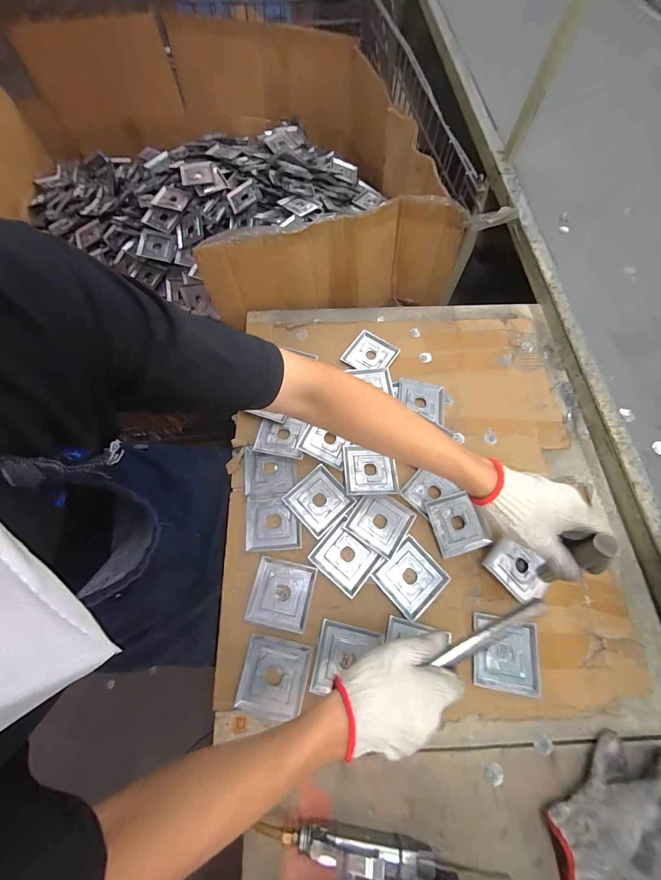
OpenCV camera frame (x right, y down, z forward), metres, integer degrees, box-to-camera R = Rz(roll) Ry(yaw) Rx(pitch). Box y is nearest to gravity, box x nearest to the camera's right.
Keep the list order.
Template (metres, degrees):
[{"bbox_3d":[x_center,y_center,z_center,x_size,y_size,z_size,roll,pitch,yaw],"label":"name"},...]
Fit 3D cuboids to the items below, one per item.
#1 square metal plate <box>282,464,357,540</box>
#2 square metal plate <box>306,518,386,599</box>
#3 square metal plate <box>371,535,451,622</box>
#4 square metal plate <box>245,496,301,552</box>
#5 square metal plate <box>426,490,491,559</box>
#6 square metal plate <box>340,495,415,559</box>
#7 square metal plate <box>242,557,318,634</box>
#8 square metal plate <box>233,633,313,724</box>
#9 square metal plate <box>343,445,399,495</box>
[{"bbox_3d":[-0.019,0.101,0.519,0.088,0.014,0.090,-41,74,-15],"label":"square metal plate"},{"bbox_3d":[0.024,0.185,0.487,0.094,0.006,0.079,42,73,15],"label":"square metal plate"},{"bbox_3d":[0.125,0.211,0.478,0.089,0.010,0.088,-40,74,-15],"label":"square metal plate"},{"bbox_3d":[-0.095,0.138,0.508,0.089,0.008,0.083,-3,68,-2],"label":"square metal plate"},{"bbox_3d":[0.209,0.137,0.506,0.086,0.015,0.090,-13,69,-6],"label":"square metal plate"},{"bbox_3d":[0.080,0.132,0.502,0.090,0.010,0.088,33,71,12],"label":"square metal plate"},{"bbox_3d":[-0.074,0.233,0.467,0.090,0.014,0.090,12,68,4],"label":"square metal plate"},{"bbox_3d":[-0.078,0.327,0.425,0.090,0.013,0.090,11,68,4],"label":"square metal plate"},{"bbox_3d":[0.069,0.051,0.531,0.091,0.009,0.086,0,68,0],"label":"square metal plate"}]

